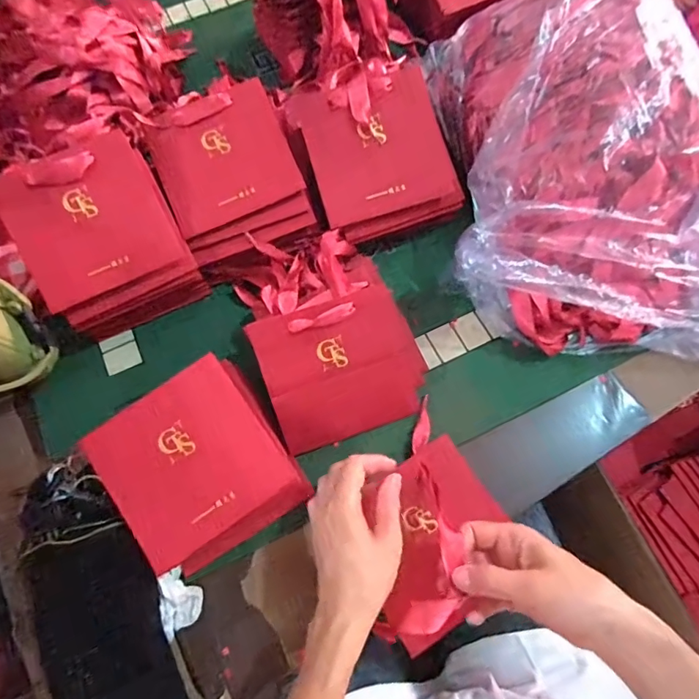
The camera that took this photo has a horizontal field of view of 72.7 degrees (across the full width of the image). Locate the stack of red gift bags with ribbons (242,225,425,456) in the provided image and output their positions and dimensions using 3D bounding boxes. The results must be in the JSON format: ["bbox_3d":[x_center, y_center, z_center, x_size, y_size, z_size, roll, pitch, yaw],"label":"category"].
[{"bbox_3d":[-0.021,-0.024,0.490,0.157,0.071,0.217,-19,69,-6],"label":"stack of red gift bags with ribbons"}]

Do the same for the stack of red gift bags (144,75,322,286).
[{"bbox_3d":[-0.131,-0.187,0.531,0.140,0.095,0.184,-23,69,-7],"label":"stack of red gift bags"}]

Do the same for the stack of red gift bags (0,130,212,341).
[{"bbox_3d":[-0.257,-0.112,0.503,0.142,0.065,0.176,-29,104,-14],"label":"stack of red gift bags"}]

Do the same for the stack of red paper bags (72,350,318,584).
[{"bbox_3d":[-0.137,0.108,0.440,0.148,0.046,0.165,-32,93,-20],"label":"stack of red paper bags"}]

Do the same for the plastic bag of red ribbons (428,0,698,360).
[{"bbox_3d":[0.250,-0.207,0.506,0.293,0.145,0.434,-4,68,0],"label":"plastic bag of red ribbons"}]

